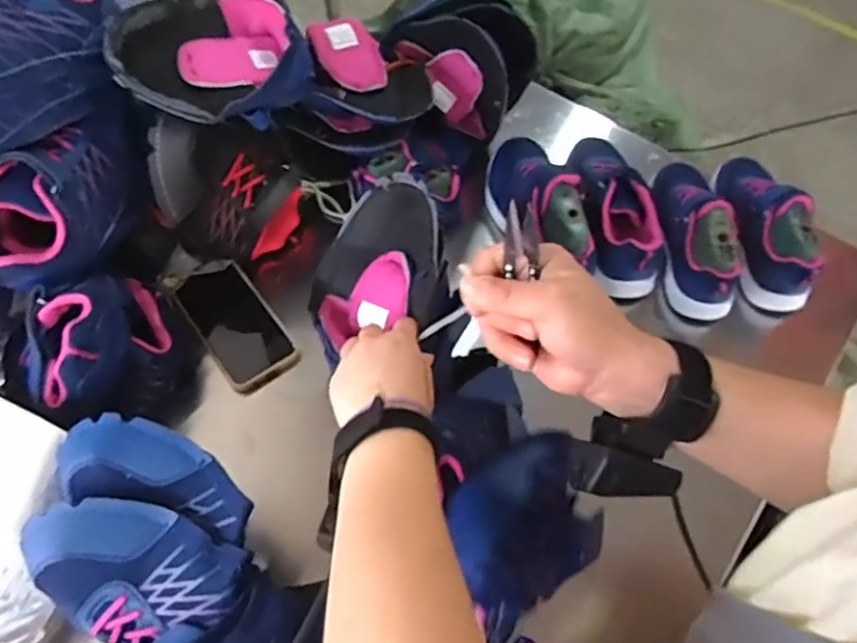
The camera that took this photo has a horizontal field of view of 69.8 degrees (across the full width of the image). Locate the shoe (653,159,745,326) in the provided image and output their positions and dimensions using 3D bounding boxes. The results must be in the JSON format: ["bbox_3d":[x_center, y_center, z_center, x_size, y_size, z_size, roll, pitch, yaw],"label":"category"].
[{"bbox_3d":[0.302,-0.110,0.704,0.063,0.096,0.211,1,58,-1],"label":"shoe"}]

